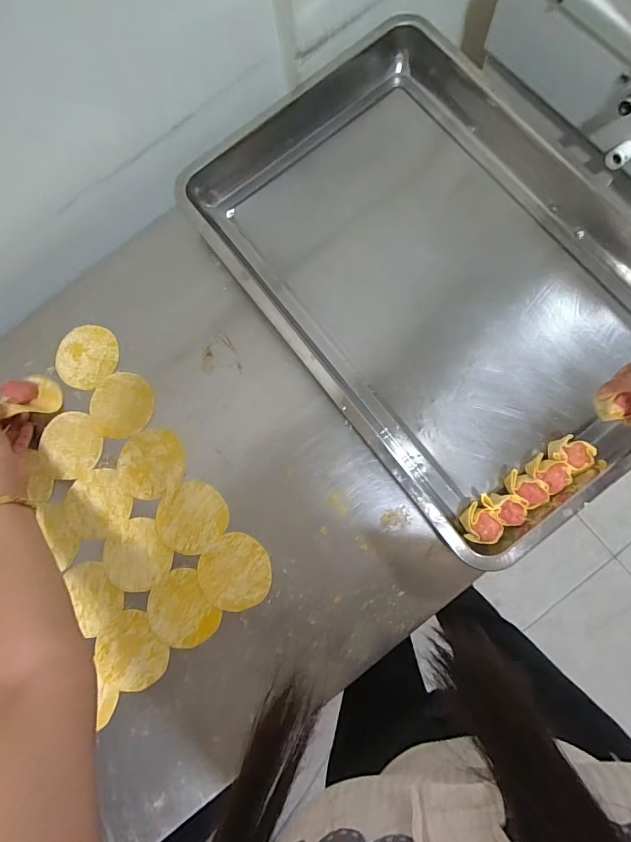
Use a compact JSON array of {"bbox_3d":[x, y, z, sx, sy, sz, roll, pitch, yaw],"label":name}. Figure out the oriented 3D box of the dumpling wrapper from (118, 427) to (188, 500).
[{"bbox_3d":[-0.200,0.052,0.497,0.081,0.004,0.082,11,82,6],"label":"dumpling wrapper"}]

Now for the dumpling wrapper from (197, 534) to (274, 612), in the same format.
[{"bbox_3d":[-0.092,0.172,0.468,0.081,0.004,0.083,0,81,2],"label":"dumpling wrapper"}]

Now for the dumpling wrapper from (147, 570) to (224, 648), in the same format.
[{"bbox_3d":[-0.155,0.218,0.467,0.072,0.006,0.084,-36,79,-1],"label":"dumpling wrapper"}]

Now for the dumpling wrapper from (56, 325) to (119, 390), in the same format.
[{"bbox_3d":[-0.293,-0.082,0.525,0.078,0.005,0.081,-3,83,2],"label":"dumpling wrapper"}]

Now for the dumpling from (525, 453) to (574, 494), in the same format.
[{"bbox_3d":[0.247,0.055,0.436,0.033,0.028,0.038,-40,79,-2],"label":"dumpling"}]

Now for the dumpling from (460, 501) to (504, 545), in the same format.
[{"bbox_3d":[0.178,0.111,0.439,0.034,0.035,0.040,11,82,7],"label":"dumpling"}]

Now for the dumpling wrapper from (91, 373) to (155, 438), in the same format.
[{"bbox_3d":[-0.243,-0.020,0.510,0.077,0.004,0.081,-4,80,5],"label":"dumpling wrapper"}]

